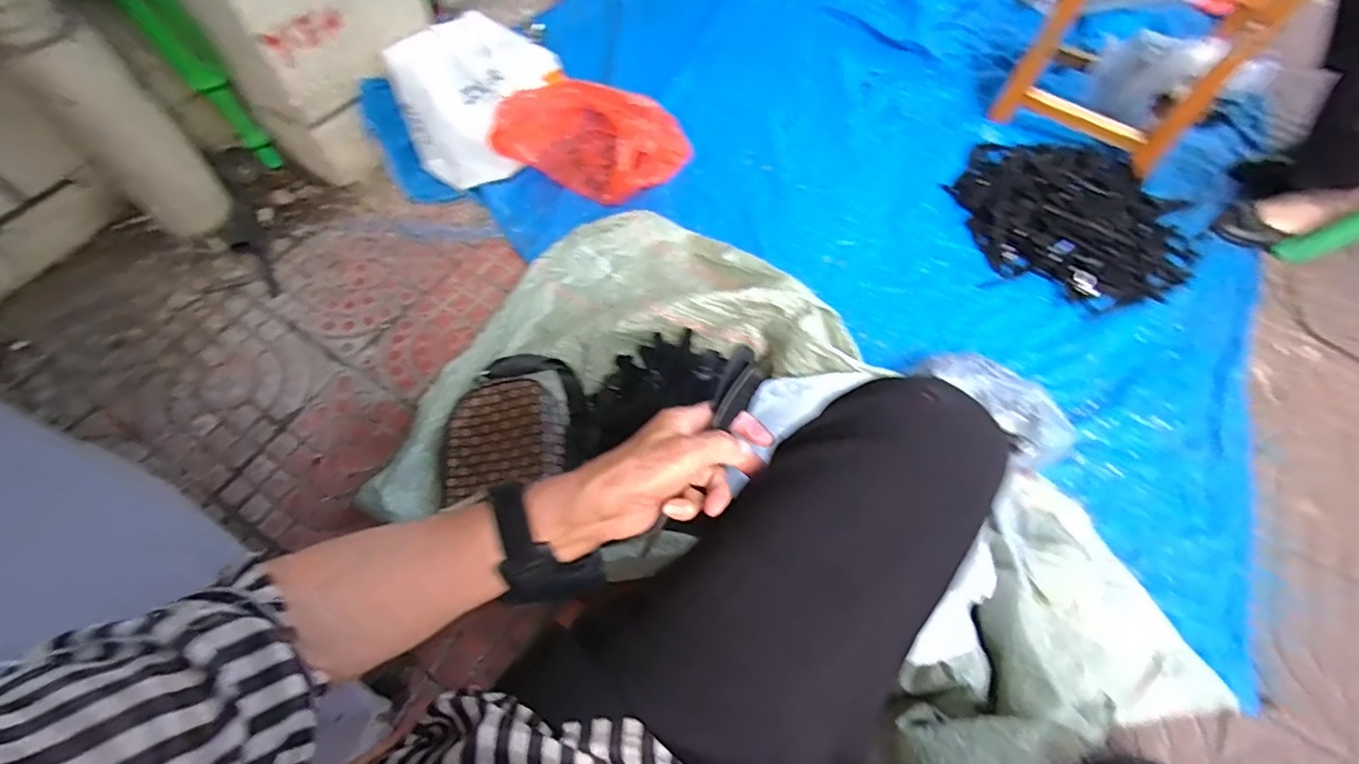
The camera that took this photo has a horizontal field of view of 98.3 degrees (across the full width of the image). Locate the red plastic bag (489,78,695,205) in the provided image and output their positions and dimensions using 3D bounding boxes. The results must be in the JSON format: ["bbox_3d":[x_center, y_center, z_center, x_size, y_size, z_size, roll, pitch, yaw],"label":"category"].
[{"bbox_3d":[-0.156,-0.438,1.065,0.276,0.138,0.224,31,65,15],"label":"red plastic bag"}]

